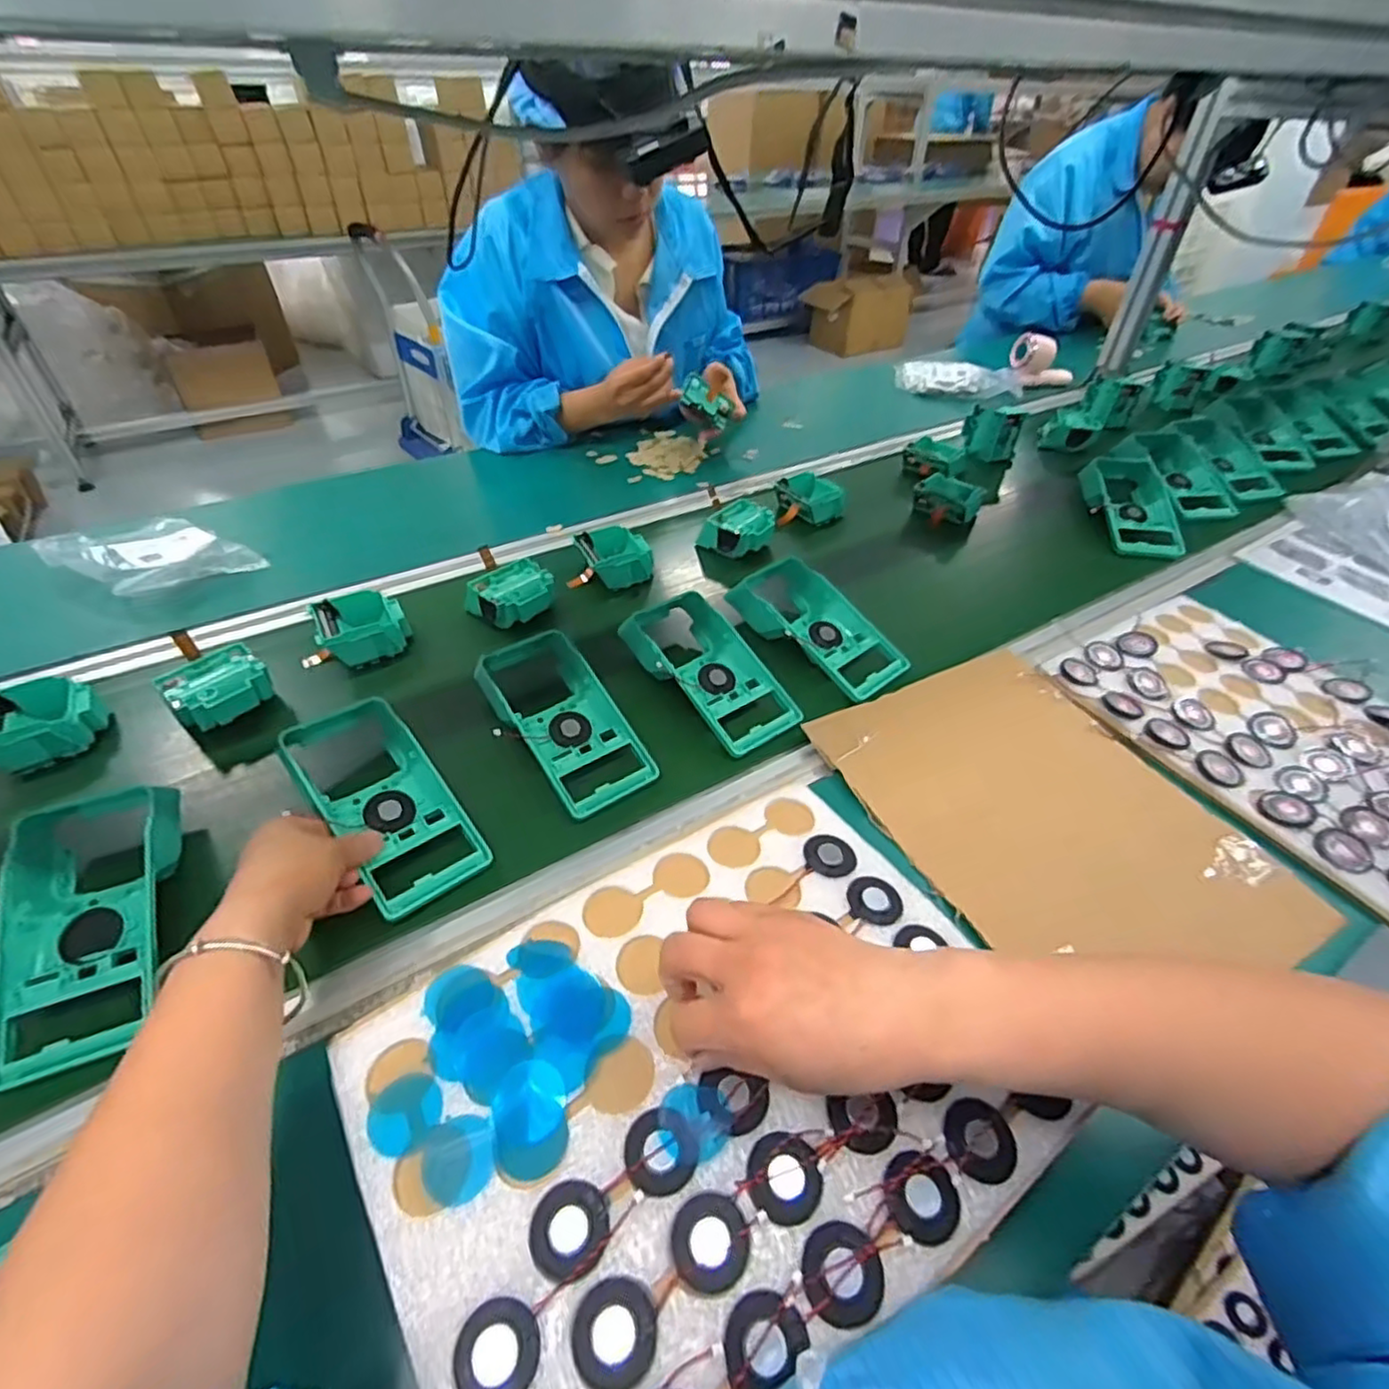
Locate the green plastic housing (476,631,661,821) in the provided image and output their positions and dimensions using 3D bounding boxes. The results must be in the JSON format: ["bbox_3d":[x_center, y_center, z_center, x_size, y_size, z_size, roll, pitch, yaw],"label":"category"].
[{"bbox_3d":[-0.112,0.019,0.565,0.091,0.047,0.183,-28,51,-27],"label":"green plastic housing"}]

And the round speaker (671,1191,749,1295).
[{"bbox_3d":[0.007,0.235,0.290,0.032,0.004,0.032,1,44,-1],"label":"round speaker"}]

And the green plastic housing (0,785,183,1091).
[{"bbox_3d":[-0.391,0.139,0.438,0.098,0.058,0.192,-11,45,-13],"label":"green plastic housing"}]

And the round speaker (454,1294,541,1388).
[{"bbox_3d":[-0.078,0.260,0.266,0.031,0.004,0.032,1,44,-1],"label":"round speaker"}]

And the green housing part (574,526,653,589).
[{"bbox_3d":[-0.092,-0.153,0.766,0.078,0.045,0.084,-14,46,-15],"label":"green housing part"}]

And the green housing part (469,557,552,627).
[{"bbox_3d":[-0.187,-0.100,0.701,0.080,0.042,0.079,-26,50,-26],"label":"green housing part"}]

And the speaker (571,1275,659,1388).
[{"bbox_3d":[-0.032,0.255,0.270,0.033,0.004,0.032,1,44,-1],"label":"speaker"}]

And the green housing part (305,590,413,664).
[{"bbox_3d":[-0.324,-0.062,0.661,0.078,0.045,0.079,-21,48,-21],"label":"green housing part"}]

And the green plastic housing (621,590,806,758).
[{"bbox_3d":[0.013,-0.026,0.615,0.096,0.039,0.180,-26,50,-25],"label":"green plastic housing"}]

